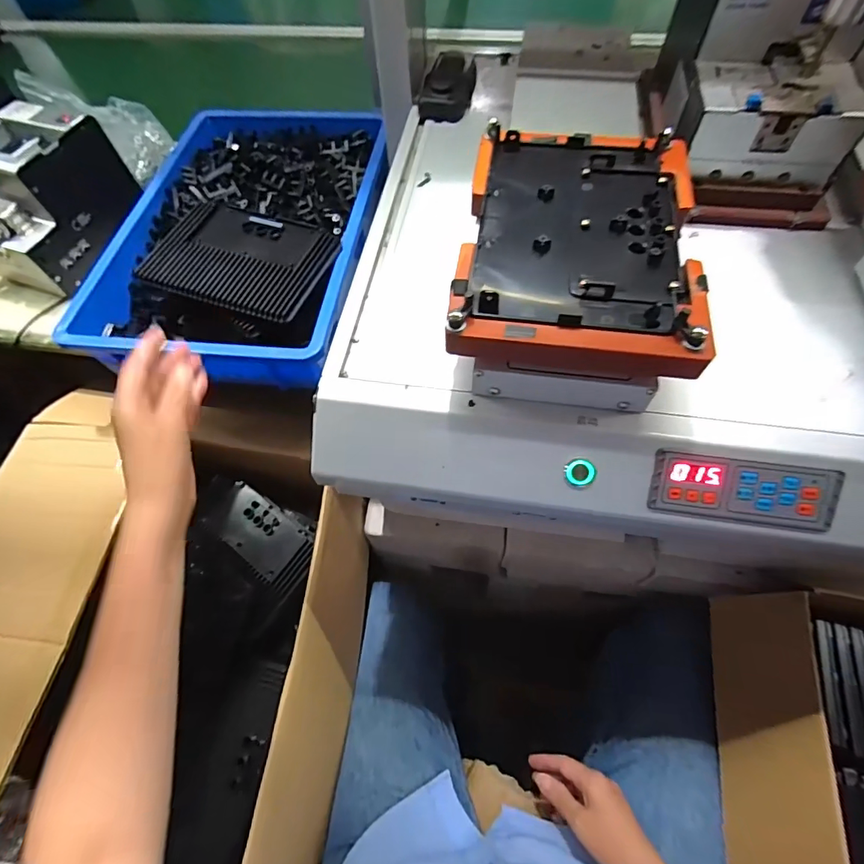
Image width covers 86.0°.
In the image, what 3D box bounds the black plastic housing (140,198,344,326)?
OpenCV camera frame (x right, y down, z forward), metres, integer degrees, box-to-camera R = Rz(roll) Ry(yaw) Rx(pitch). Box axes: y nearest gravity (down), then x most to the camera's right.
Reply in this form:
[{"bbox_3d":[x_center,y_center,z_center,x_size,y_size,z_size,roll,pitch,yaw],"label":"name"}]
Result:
[{"bbox_3d":[-0.202,-0.193,0.505,0.182,0.017,0.137,15,63,10],"label":"black plastic housing"}]

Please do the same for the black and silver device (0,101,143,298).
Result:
[{"bbox_3d":[-0.508,-0.305,0.603,0.141,0.133,0.186,23,65,14],"label":"black and silver device"}]

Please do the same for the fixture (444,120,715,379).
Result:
[{"bbox_3d":[0.103,-0.136,0.336,0.160,0.040,0.217,7,62,6],"label":"fixture"}]

